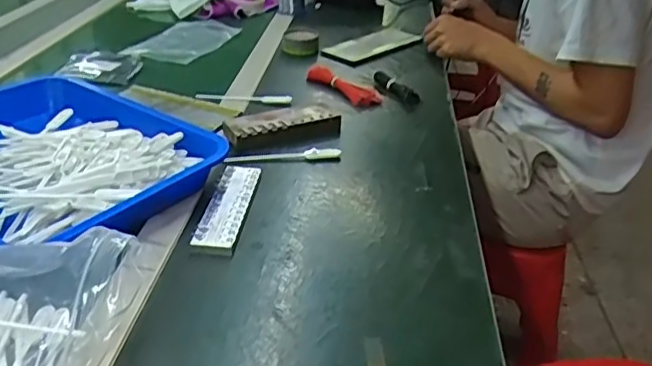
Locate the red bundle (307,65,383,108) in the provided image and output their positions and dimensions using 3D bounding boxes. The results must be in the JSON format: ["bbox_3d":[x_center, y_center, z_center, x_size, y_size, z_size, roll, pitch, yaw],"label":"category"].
[{"bbox_3d":[0.020,-0.142,0.883,0.039,0.020,0.147,-19,39,-35],"label":"red bundle"}]

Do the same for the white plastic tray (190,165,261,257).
[{"bbox_3d":[-0.100,0.023,0.625,0.041,0.012,0.146,8,31,2],"label":"white plastic tray"}]

